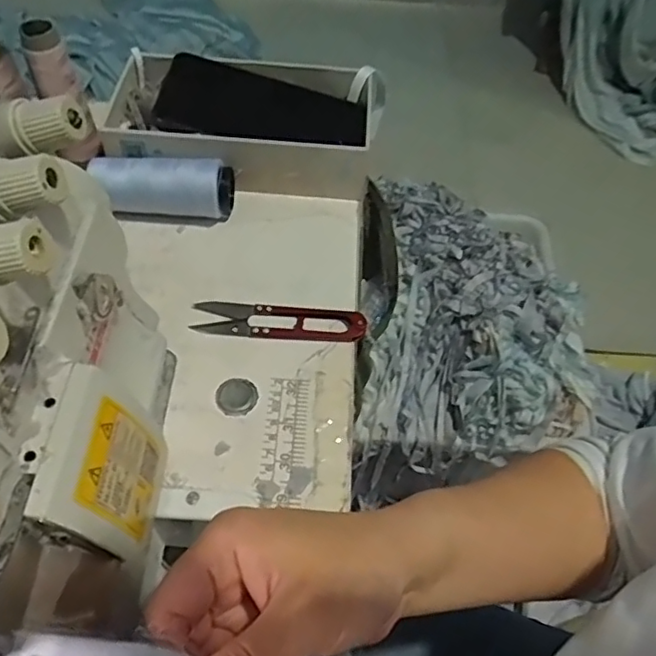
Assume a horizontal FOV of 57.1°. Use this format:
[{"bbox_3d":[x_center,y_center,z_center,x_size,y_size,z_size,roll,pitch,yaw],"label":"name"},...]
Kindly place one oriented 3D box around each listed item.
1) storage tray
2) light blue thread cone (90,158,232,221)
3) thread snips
[{"bbox_3d":[-0.064,-0.175,0.504,0.224,0.049,0.126,3,55,-3],"label":"storage tray"},{"bbox_3d":[-0.127,-0.107,0.465,0.105,0.035,0.034,2,55,-4],"label":"light blue thread cone"},{"bbox_3d":[-0.033,-0.005,0.414,0.117,0.009,0.026,6,55,-1],"label":"thread snips"}]

